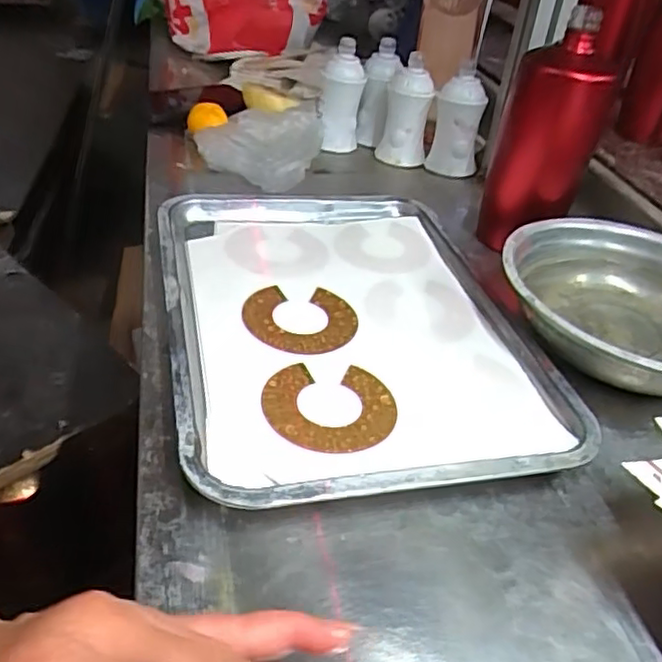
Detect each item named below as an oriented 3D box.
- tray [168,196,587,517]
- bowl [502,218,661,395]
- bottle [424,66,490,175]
[{"bbox_3d":[0.011,-0.020,0.481,0.253,0.023,0.337,-5,39,-14],"label":"tray"},{"bbox_3d":[0.232,-0.020,0.495,0.193,0.046,0.198,0,37,0],"label":"bowl"},{"bbox_3d":[0.146,-0.235,0.731,0.057,0.107,0.044,9,38,-2],"label":"bottle"}]

